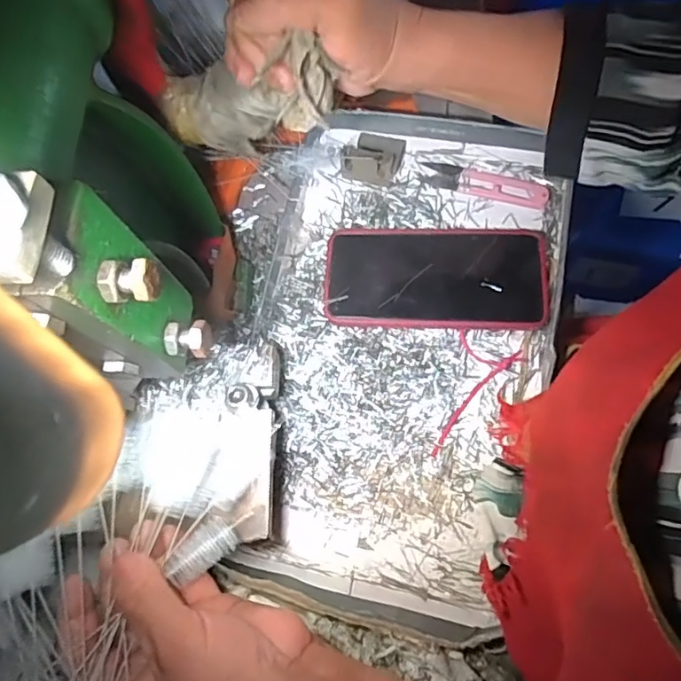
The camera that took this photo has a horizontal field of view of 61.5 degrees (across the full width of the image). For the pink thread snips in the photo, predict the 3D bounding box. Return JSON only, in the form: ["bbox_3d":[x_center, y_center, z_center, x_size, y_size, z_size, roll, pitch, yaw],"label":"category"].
[{"bbox_3d":[0.115,-0.126,0.456,0.099,0.009,0.026,16,75,11],"label":"pink thread snips"}]

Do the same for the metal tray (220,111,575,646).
[{"bbox_3d":[0.043,-0.001,0.414,0.206,0.029,0.358,12,74,10],"label":"metal tray"}]

